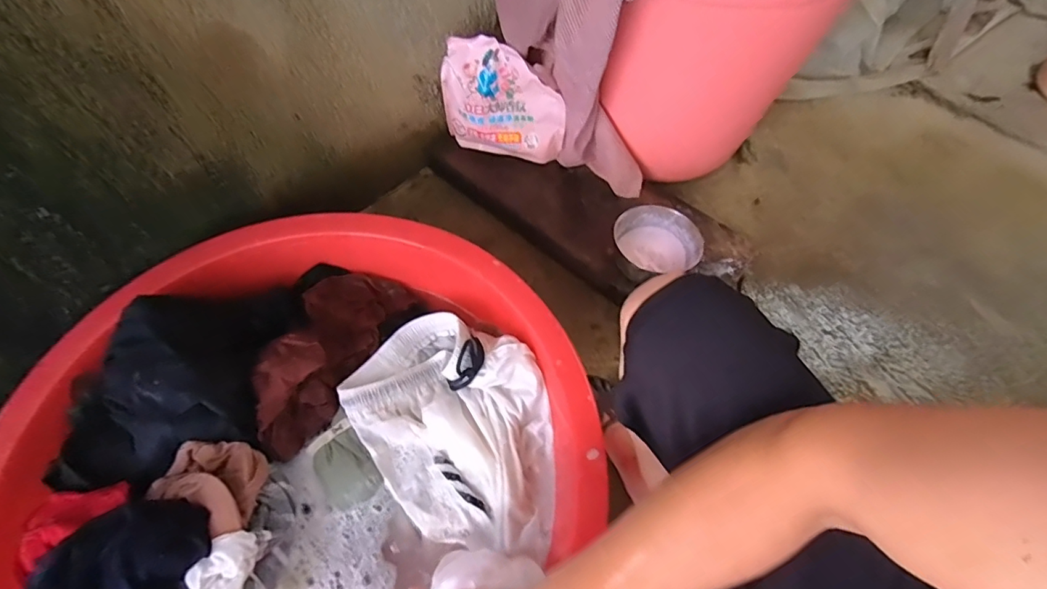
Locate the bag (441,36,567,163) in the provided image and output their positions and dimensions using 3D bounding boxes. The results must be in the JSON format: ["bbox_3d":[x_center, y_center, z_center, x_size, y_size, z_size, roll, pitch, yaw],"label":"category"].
[{"bbox_3d":[-0.038,-0.322,0.834,0.218,0.184,0.054,13,60,7],"label":"bag"}]

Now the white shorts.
[{"bbox_3d":[-0.076,0.160,0.613,0.228,0.076,0.325,-33,65,-18],"label":"white shorts"}]

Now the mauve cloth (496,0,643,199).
[{"bbox_3d":[0.086,-0.354,0.740,0.274,0.383,0.117,23,62,12],"label":"mauve cloth"}]

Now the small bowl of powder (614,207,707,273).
[{"bbox_3d":[0.216,-0.088,0.806,0.130,0.048,0.107,-7,60,-4],"label":"small bowl of powder"}]

